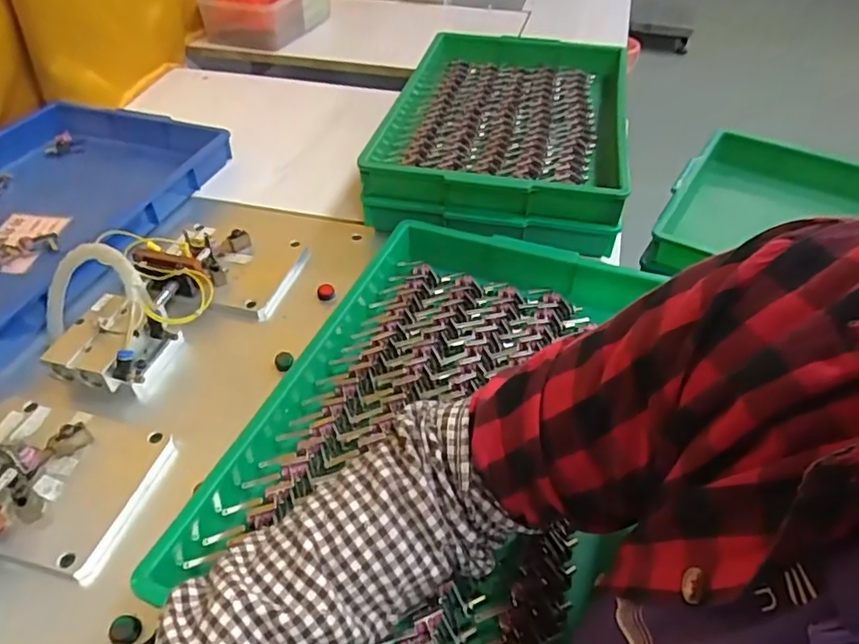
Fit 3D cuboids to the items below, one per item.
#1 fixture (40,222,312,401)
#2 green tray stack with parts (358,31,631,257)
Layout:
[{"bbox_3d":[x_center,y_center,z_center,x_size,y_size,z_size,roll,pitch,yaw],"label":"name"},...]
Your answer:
[{"bbox_3d":[-0.246,-0.050,0.577,0.155,0.082,0.254,18,47,20],"label":"fixture"},{"bbox_3d":[0.095,-0.250,0.770,0.275,0.077,0.428,7,44,10],"label":"green tray stack with parts"}]

